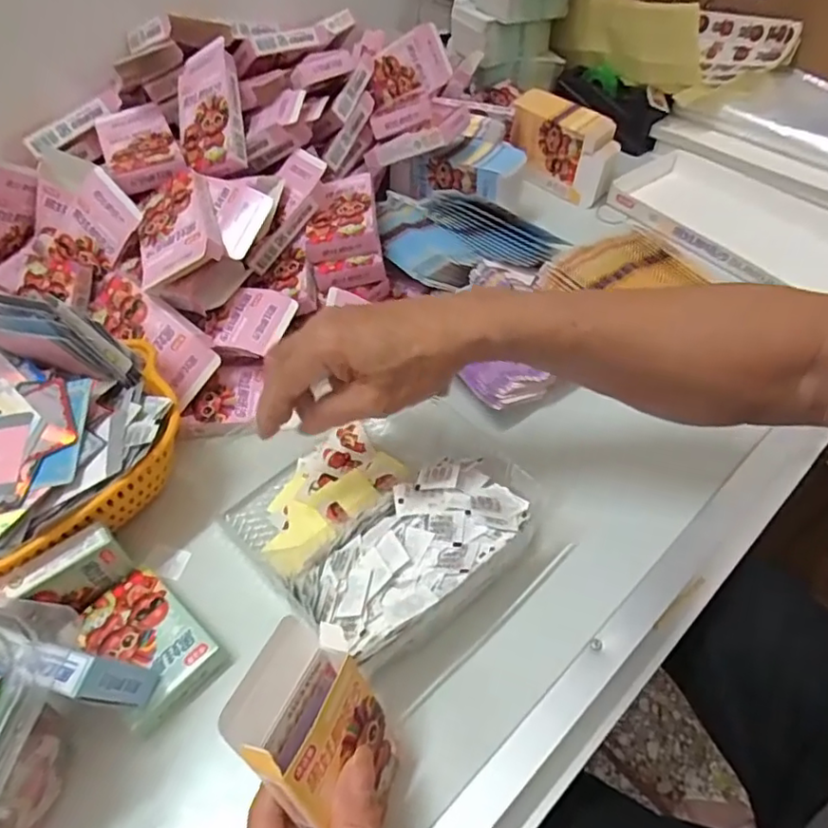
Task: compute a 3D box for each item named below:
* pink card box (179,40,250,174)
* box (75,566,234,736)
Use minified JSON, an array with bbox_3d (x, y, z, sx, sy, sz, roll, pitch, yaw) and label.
[{"bbox_3d":[-0.199,-0.288,0.574,0.074,0.019,0.116,-3,90,27],"label":"pink card box"},{"bbox_3d":[-0.175,0.153,0.398,0.064,0.024,0.093,-37,60,-26],"label":"box"}]

